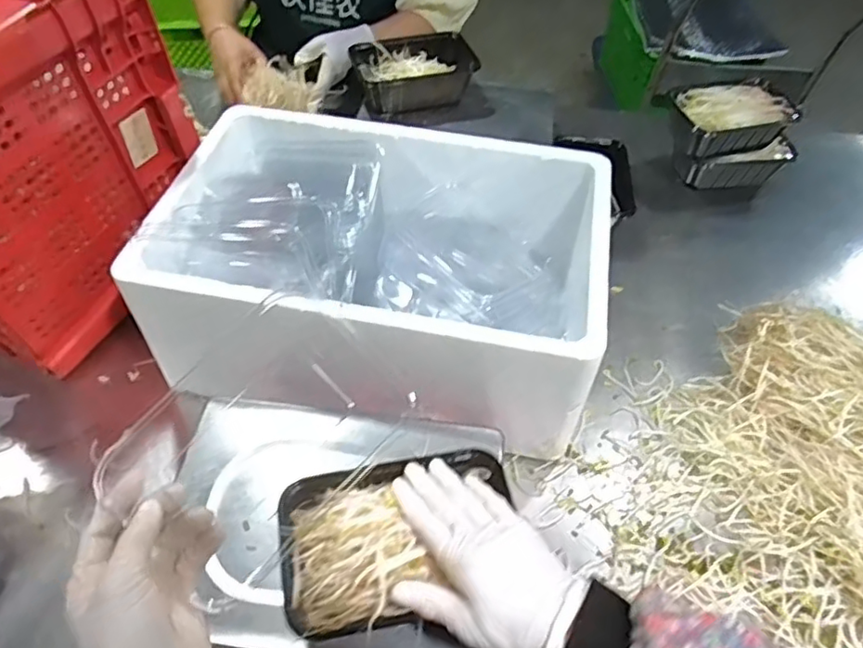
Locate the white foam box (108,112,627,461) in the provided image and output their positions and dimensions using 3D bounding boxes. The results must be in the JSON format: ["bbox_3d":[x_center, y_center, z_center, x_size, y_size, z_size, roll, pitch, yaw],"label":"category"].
[{"bbox_3d":[-0.056,-0.059,0.727,0.482,0.179,0.345,10,51,5],"label":"white foam box"}]

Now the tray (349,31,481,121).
[{"bbox_3d":[-0.027,-0.378,0.953,0.171,0.064,0.106,-14,53,-13],"label":"tray"}]

